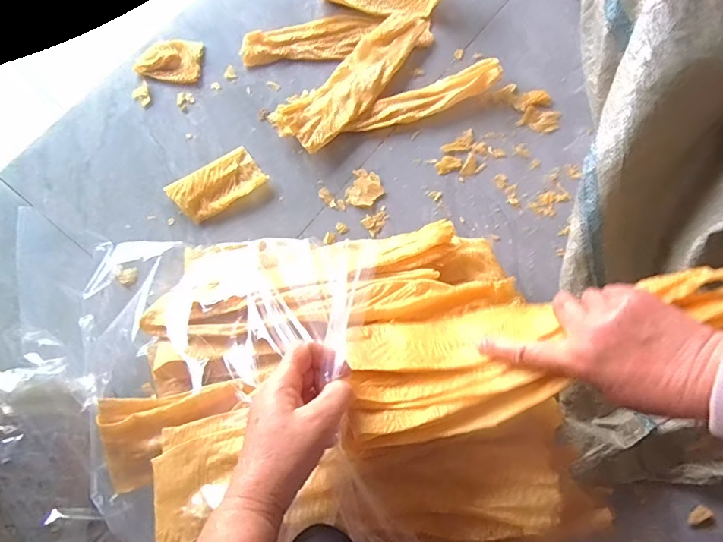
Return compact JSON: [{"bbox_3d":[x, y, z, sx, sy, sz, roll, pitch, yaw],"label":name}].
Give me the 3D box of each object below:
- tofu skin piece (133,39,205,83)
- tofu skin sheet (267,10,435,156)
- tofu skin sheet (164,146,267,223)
[{"bbox_3d":[-0.296,-0.324,0.728,0.095,0.014,0.070,1,72,0],"label":"tofu skin piece"},{"bbox_3d":[-0.005,-0.290,0.707,0.094,0.030,0.287,43,77,12],"label":"tofu skin sheet"},{"bbox_3d":[-0.199,-0.121,0.658,0.121,0.016,0.071,-37,76,-11],"label":"tofu skin sheet"}]

